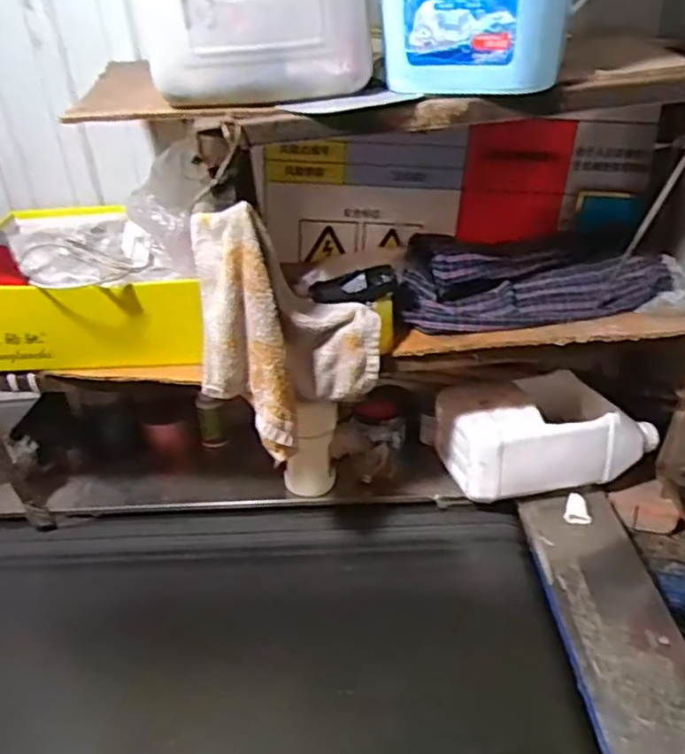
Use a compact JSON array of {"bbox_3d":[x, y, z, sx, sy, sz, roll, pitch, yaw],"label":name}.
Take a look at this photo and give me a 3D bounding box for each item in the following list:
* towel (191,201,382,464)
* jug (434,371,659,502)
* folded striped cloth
[{"bbox_3d":[-0.064,-0.067,0.783,0.136,0.249,0.177,25,41,38],"label":"towel"},{"bbox_3d":[0.299,0.074,1.003,0.281,0.164,0.145,-8,31,-8],"label":"jug"},{"bbox_3d":[0.259,-0.131,0.902,0.370,0.076,0.130,-5,31,-3],"label":"folded striped cloth"}]

